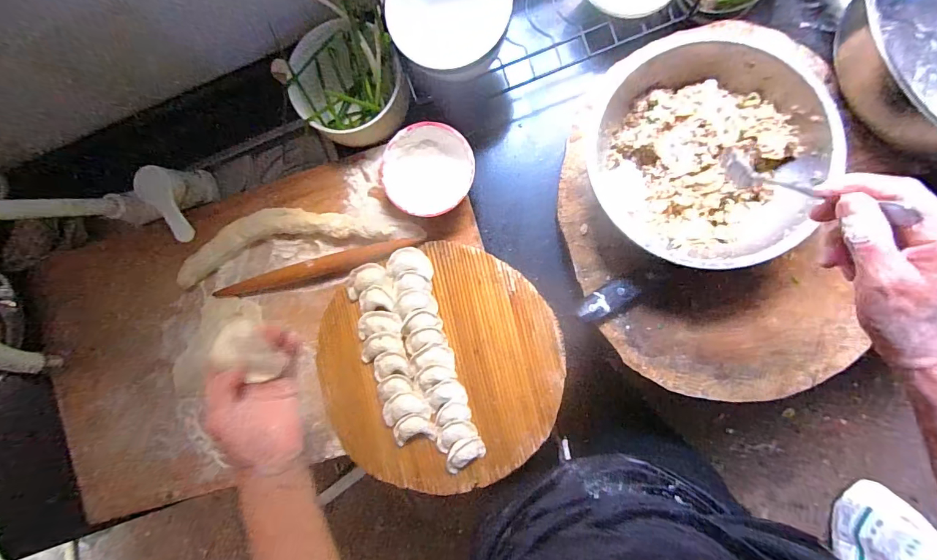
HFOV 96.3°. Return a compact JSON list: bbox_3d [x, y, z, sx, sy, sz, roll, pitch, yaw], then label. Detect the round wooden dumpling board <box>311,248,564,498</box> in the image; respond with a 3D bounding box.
[{"bbox_3d":[-0.036,0.124,0.558,0.318,0.033,0.305,0,93,9],"label":"round wooden dumpling board"}]

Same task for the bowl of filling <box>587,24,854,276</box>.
[{"bbox_3d":[0.248,-0.138,0.453,0.227,0.086,0.244,-30,85,5],"label":"bowl of filling"}]

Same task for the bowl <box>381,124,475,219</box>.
[{"bbox_3d":[-0.047,-0.140,0.539,0.110,0.050,0.114,0,88,7],"label":"bowl"}]

